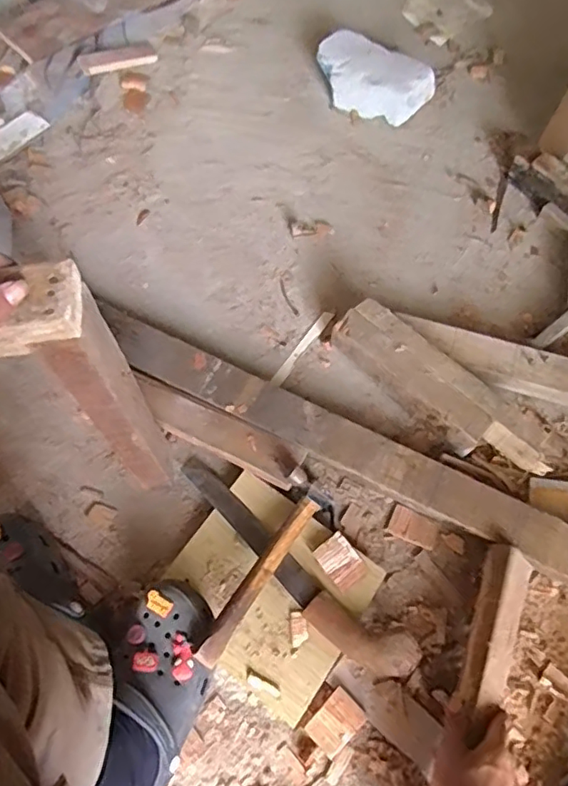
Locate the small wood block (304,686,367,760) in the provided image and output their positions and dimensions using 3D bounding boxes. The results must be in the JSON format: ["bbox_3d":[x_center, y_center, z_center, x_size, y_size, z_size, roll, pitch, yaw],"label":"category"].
[{"bbox_3d":[0.059,0.374,0.642,0.061,0.014,0.045,-42,73,-16],"label":"small wood block"}]

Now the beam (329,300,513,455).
[{"bbox_3d":[0.182,-0.025,0.791,0.085,0.069,0.249,-42,73,-16],"label":"beam"}]

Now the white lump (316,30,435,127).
[{"bbox_3d":[0.160,-0.577,1.045,0.221,0.085,0.106,24,69,10],"label":"white lump"}]

